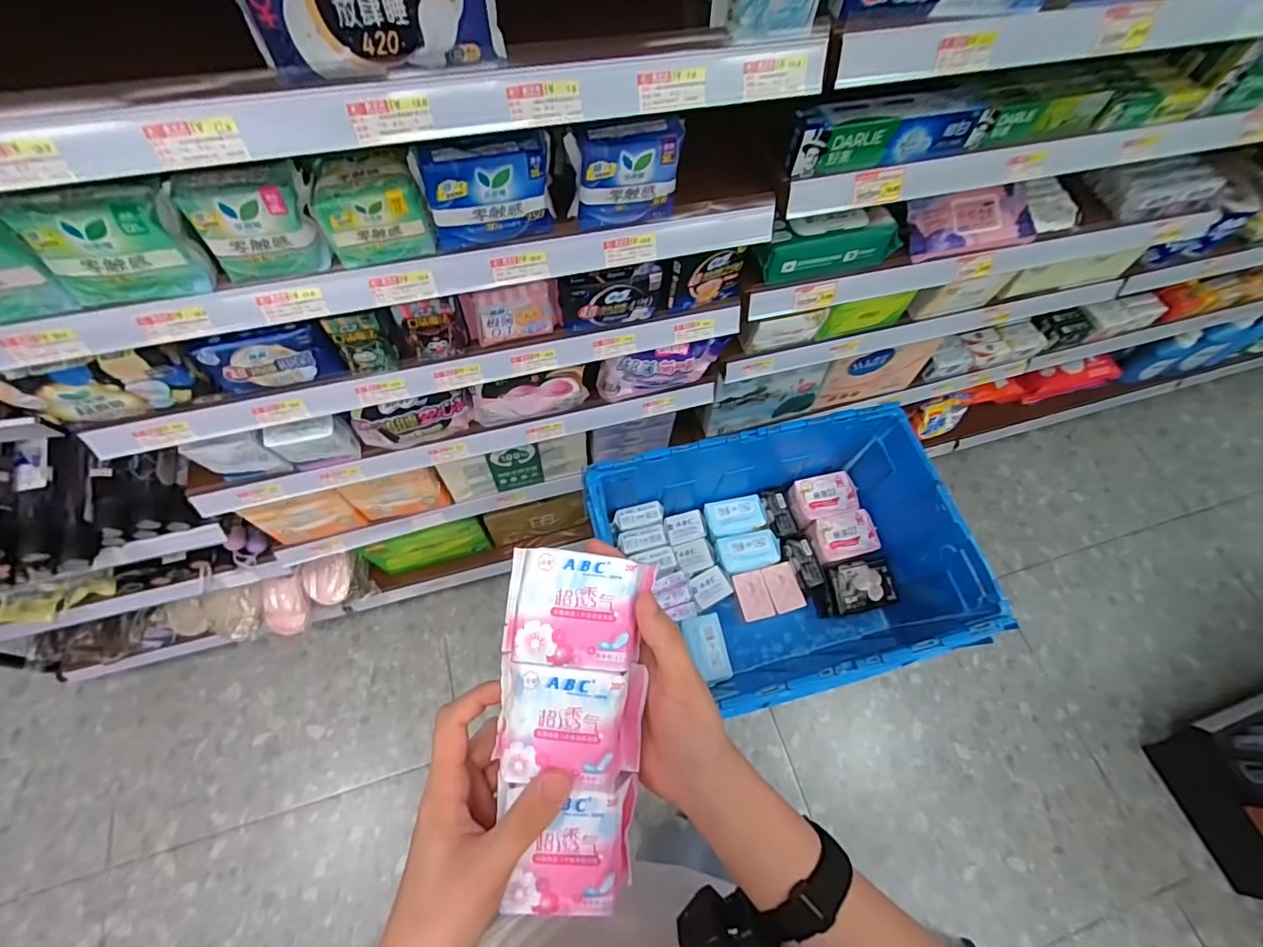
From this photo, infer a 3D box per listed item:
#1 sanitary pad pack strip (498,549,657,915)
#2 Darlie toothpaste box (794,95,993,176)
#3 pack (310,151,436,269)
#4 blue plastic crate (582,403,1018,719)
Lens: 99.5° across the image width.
[{"bbox_3d":[-0.035,0.147,0.325,0.082,0.034,0.198,-2,86,-3],"label":"sanitary pad pack strip"},{"bbox_3d":[0.301,-0.410,0.642,0.241,0.063,0.045,-12,66,-9],"label":"Darlie toothpaste box"},{"bbox_3d":[-0.265,-0.272,0.549,0.101,0.077,0.061,-17,67,-11],"label":"pack"},{"bbox_3d":[0.259,0.169,0.984,0.581,0.300,0.414,-12,66,-9],"label":"blue plastic crate"}]

